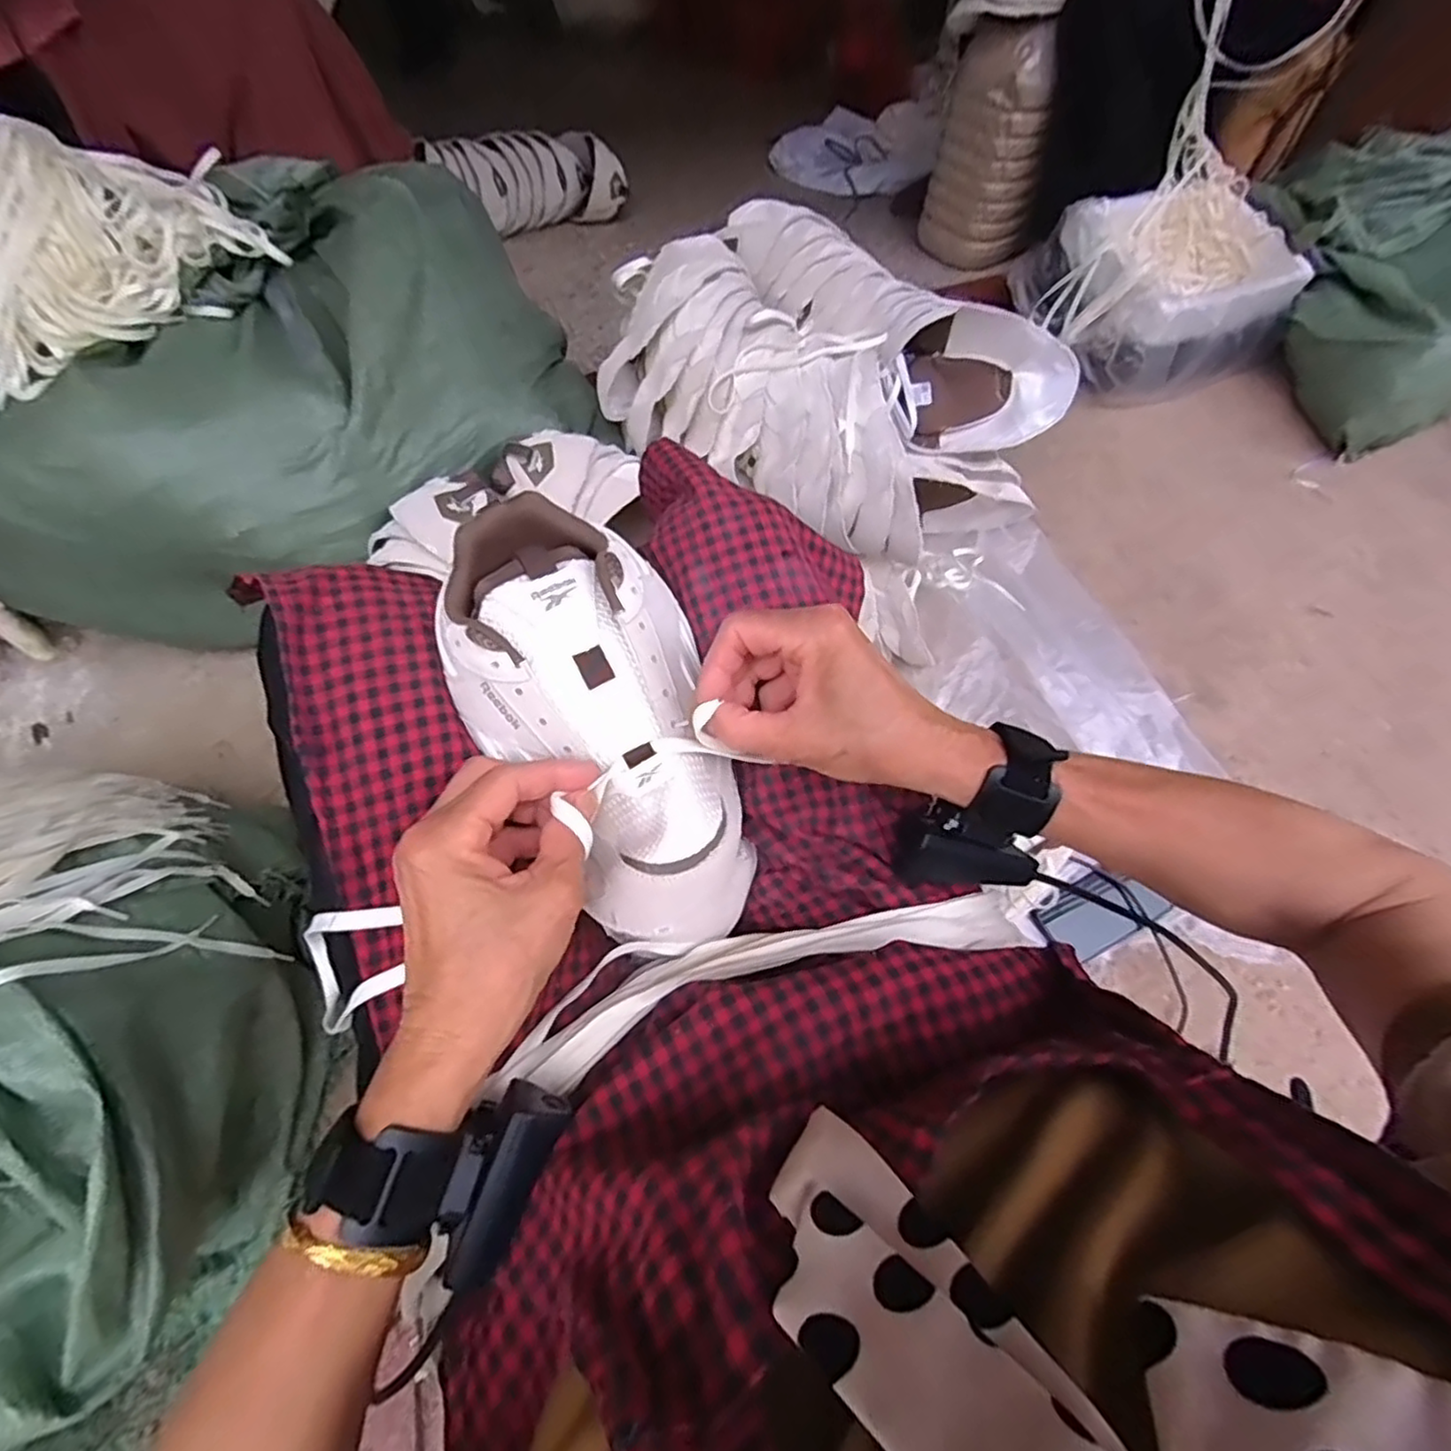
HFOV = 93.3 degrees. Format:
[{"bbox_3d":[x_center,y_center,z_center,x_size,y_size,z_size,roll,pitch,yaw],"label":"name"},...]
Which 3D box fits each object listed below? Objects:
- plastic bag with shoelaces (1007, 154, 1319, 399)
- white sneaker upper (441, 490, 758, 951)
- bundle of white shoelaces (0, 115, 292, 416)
[{"bbox_3d":[0.712,-0.729,1.137,0.359,0.192,0.294,-19,61,-14],"label":"plastic bag with shoelaces"},{"bbox_3d":[-0.065,-0.005,0.367,0.120,0.057,0.256,-26,86,-18],"label":"white sneaker upper"},{"bbox_3d":[-0.609,-0.475,0.654,0.213,0.104,0.379,26,60,13],"label":"bundle of white shoelaces"}]

